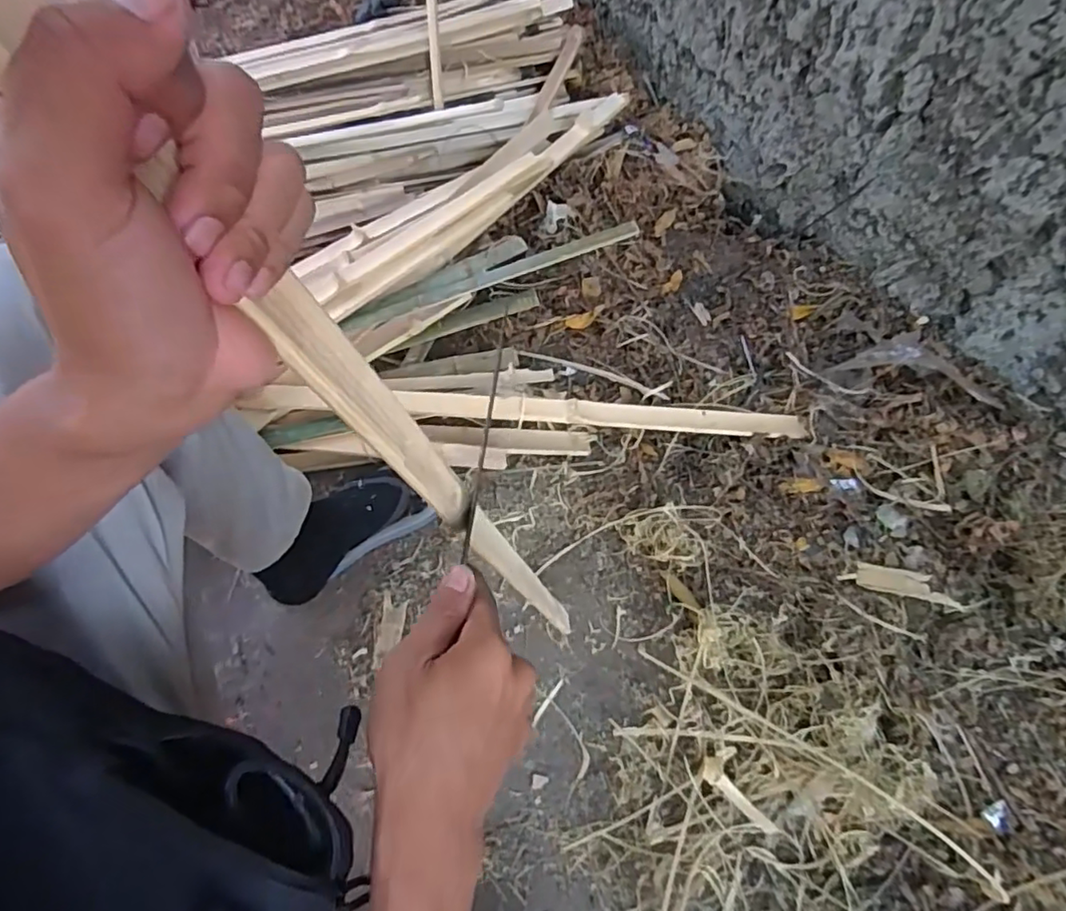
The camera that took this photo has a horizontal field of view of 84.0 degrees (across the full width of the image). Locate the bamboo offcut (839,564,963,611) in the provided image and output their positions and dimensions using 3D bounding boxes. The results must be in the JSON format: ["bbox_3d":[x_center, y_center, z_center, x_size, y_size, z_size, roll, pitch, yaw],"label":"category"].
[{"bbox_3d":[0.433,0.149,0.697,0.128,0.007,0.034,12,65,18],"label":"bamboo offcut"}]

